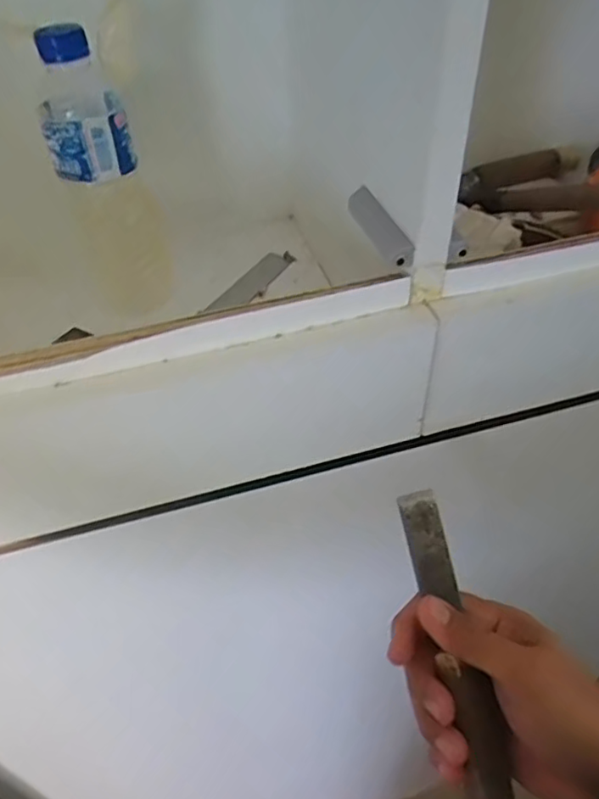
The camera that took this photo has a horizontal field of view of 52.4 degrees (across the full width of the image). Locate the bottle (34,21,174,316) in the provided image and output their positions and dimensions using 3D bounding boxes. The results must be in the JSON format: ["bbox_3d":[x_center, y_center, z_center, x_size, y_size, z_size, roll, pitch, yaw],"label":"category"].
[{"bbox_3d":[-0.149,-0.164,0.459,0.070,0.199,0.073,-21,48,-17],"label":"bottle"}]

